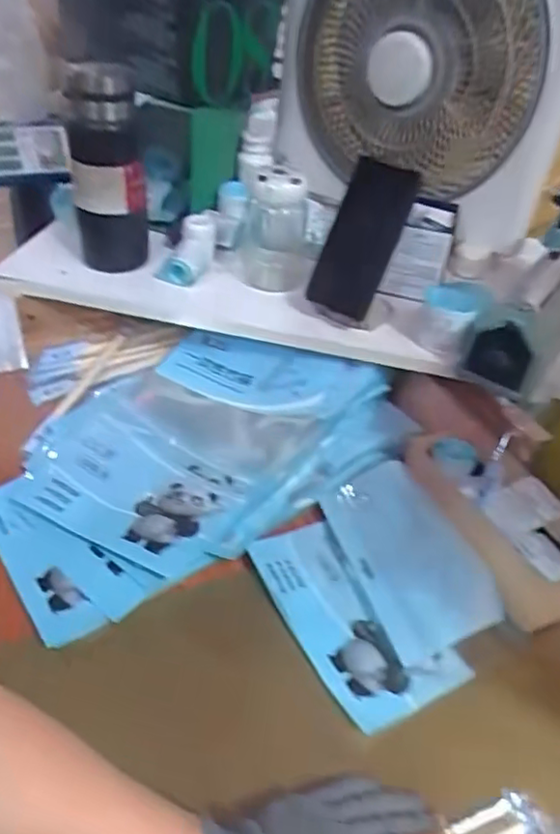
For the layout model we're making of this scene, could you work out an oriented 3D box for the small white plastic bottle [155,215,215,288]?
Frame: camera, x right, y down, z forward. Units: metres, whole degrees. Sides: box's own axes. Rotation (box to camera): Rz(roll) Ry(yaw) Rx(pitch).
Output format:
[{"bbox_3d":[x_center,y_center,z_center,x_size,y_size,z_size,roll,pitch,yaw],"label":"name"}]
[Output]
[{"bbox_3d":[-0.112,-0.201,0.769,0.057,0.040,0.086,13,54,7],"label":"small white plastic bottle"}]

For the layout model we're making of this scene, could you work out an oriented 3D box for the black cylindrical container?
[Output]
[{"bbox_3d":[-0.197,-0.272,0.712,0.084,0.207,0.080,-4,42,-12],"label":"black cylindrical container"}]

